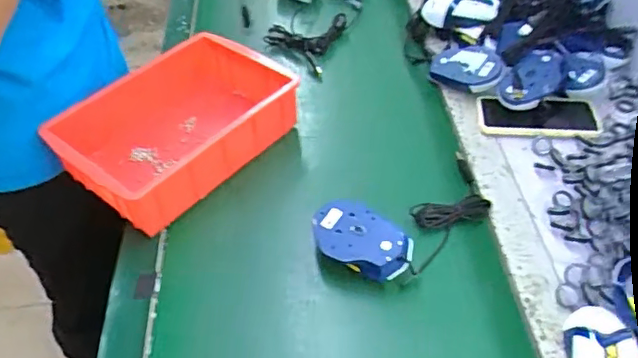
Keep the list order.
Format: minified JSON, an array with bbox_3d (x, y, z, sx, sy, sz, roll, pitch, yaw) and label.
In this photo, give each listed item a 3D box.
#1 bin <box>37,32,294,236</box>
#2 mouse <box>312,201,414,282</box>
[{"bbox_3d":[-0.193,-0.073,0.797,0.213,0.098,0.308,36,56,27],"label":"bin"},{"bbox_3d":[0.047,0.076,0.660,0.118,0.046,0.065,30,55,30],"label":"mouse"}]

